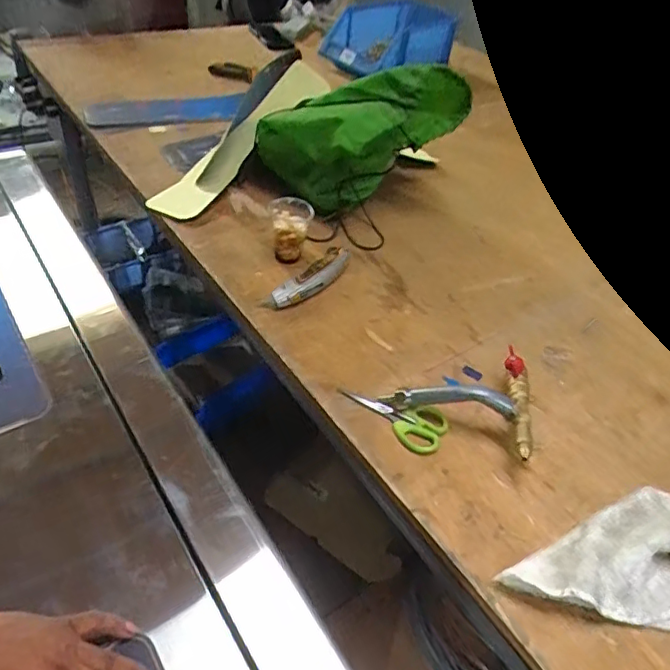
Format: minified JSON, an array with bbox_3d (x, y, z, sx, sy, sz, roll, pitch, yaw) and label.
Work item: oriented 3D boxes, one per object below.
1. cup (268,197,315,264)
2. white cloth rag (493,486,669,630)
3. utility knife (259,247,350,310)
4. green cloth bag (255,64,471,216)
[{"bbox_3d":[-0.064,-0.157,0.827,0.062,0.072,0.056,0,45,-10],"label":"cup"},{"bbox_3d":[0.279,0.214,0.527,0.241,0.036,0.110,-16,50,-24],"label":"white cloth rag"},{"bbox_3d":[-0.031,-0.081,0.794,0.046,0.015,0.164,32,49,21],"label":"utility knife"},{"bbox_3d":[0.051,-0.305,0.899,0.333,0.161,0.111,-20,45,12],"label":"green cloth bag"}]

